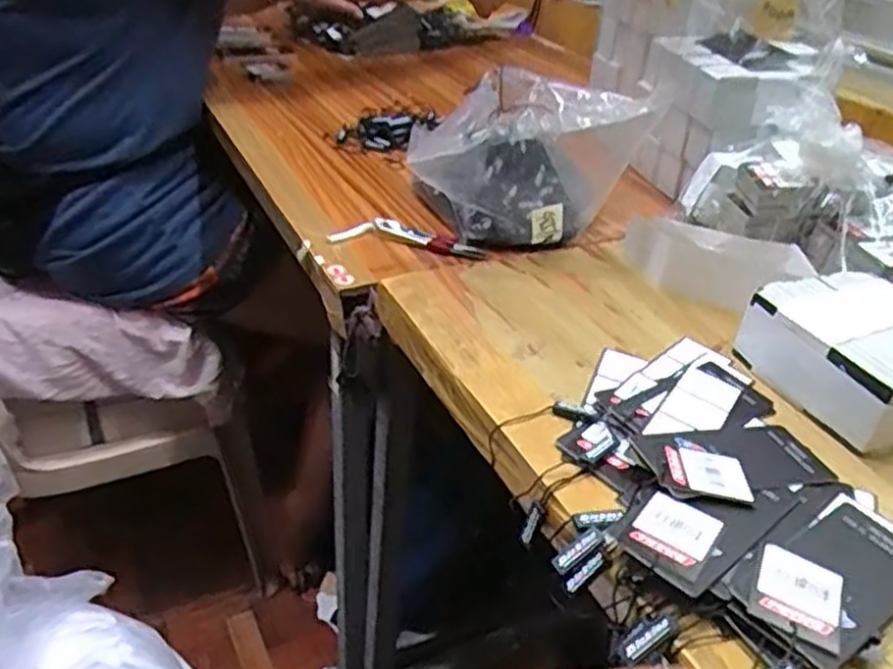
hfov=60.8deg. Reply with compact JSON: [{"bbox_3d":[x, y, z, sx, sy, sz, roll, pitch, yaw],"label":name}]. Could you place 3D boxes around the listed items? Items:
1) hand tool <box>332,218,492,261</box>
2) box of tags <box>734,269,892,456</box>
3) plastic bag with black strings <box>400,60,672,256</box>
[{"bbox_3d":[-0.029,-0.077,0.636,0.130,0.015,0.039,11,35,10],"label":"hand tool"},{"bbox_3d":[0.268,0.009,0.484,0.114,0.043,0.113,-9,37,-19],"label":"box of tags"},{"bbox_3d":[0.053,-0.133,0.594,0.167,0.128,0.101,-1,35,-8],"label":"plastic bag with black strings"}]

